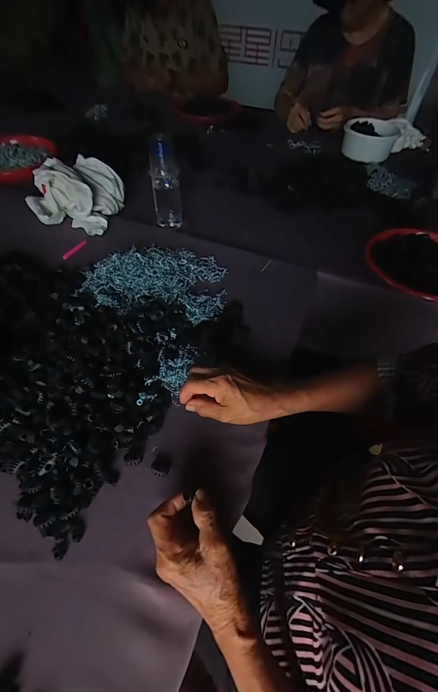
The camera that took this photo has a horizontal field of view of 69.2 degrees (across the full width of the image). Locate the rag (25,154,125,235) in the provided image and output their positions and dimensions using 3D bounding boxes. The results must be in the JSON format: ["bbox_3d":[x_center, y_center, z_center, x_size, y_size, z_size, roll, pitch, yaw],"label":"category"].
[{"bbox_3d":[-0.330,-0.349,0.713,0.192,0.089,0.180,8,52,9],"label":"rag"}]

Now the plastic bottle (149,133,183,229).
[{"bbox_3d":[-0.117,-0.354,0.682,0.064,0.168,0.065,-8,51,-3],"label":"plastic bottle"}]

